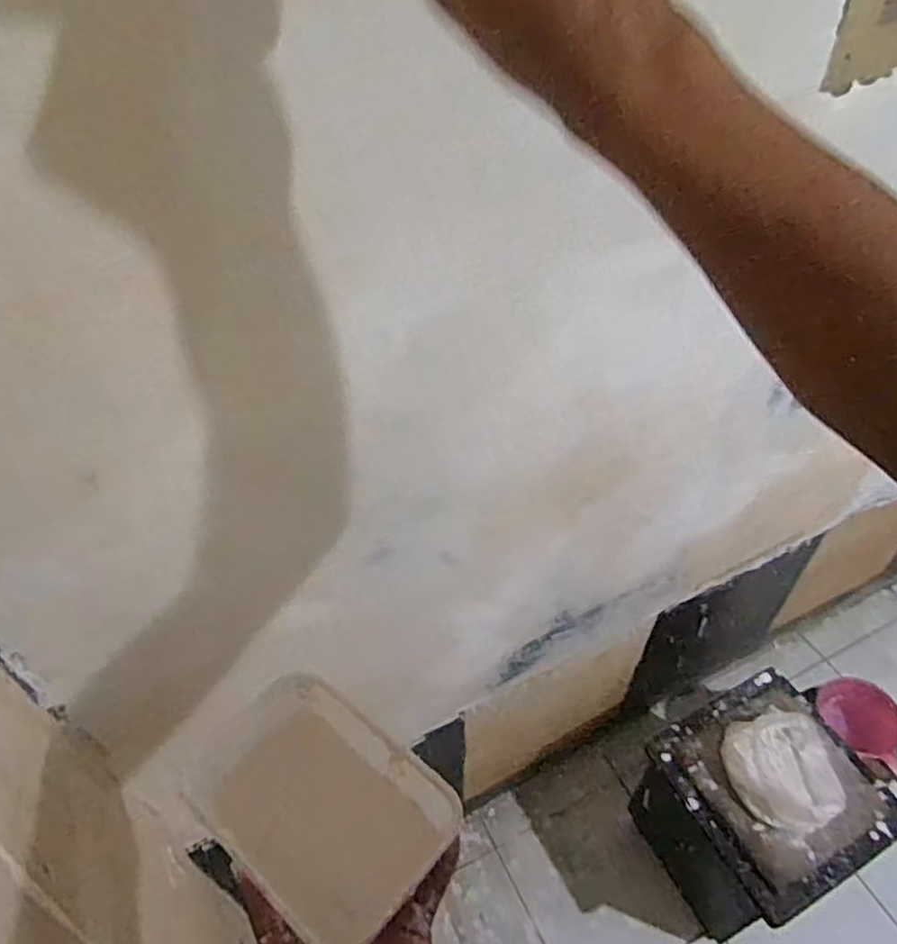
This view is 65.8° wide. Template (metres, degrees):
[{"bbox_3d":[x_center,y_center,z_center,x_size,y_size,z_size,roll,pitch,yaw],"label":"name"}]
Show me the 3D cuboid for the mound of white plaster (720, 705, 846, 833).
[{"bbox_3d":[0.536,0.459,1.087,0.176,0.060,0.171,0,47,0],"label":"mound of white plaster"}]

